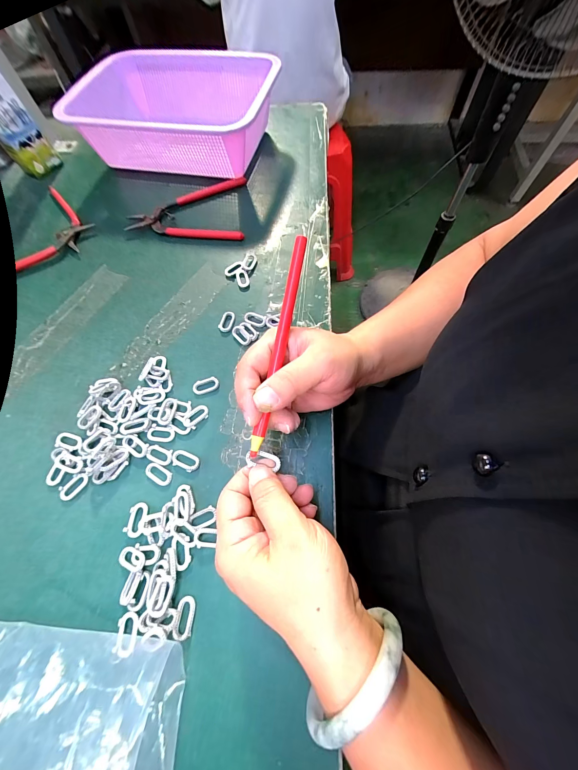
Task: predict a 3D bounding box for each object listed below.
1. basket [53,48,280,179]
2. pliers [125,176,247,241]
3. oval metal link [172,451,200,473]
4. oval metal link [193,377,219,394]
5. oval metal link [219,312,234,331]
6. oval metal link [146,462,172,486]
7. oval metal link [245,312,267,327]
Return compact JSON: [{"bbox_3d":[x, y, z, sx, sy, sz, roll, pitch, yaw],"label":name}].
[{"bbox_3d":[-0.158,-0.377,0.410,0.255,0.077,0.194,11,67,8],"label":"basket"},{"bbox_3d":[-0.132,-0.230,0.379,0.149,0.010,0.110,-1,66,3],"label":"pliers"},{"bbox_3d":[-0.089,0.065,0.248,0.025,0.004,0.014,18,69,11],"label":"oval metal link"},{"bbox_3d":[-0.080,0.000,0.276,0.025,0.004,0.014,-17,66,-4],"label":"oval metal link"},{"bbox_3d":[-0.066,-0.067,0.305,0.014,0.004,0.024,7,67,7],"label":"oval metal link"},{"bbox_3d":[-0.111,0.075,0.245,0.025,0.004,0.012,26,70,14],"label":"oval metal link"},{"bbox_3d":[-0.035,-0.069,0.304,0.024,0.004,0.015,20,69,12],"label":"oval metal link"}]

